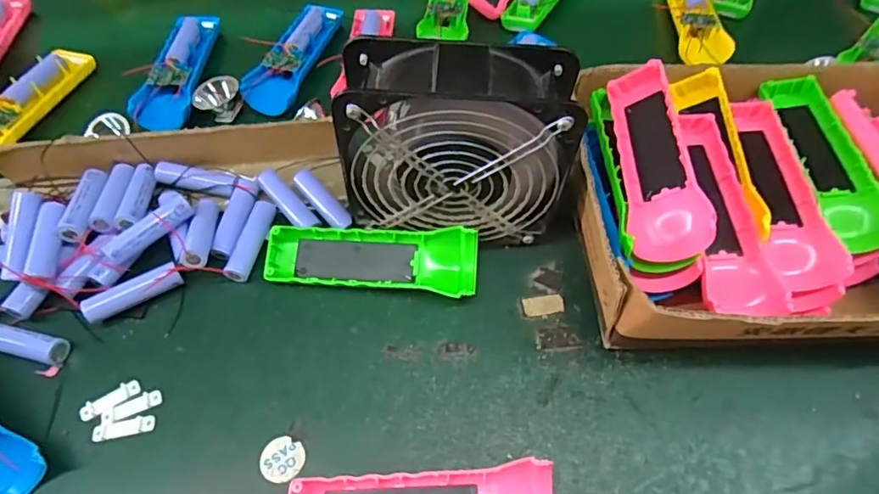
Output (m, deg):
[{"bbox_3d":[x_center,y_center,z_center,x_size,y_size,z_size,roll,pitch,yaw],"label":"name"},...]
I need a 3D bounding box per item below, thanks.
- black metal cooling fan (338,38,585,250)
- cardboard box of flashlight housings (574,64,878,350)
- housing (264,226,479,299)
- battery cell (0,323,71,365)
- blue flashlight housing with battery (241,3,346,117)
[{"bbox_3d":[0.011,-0.065,0.367,0.148,0.145,0.062,2,59,1],"label":"black metal cooling fan"},{"bbox_3d":[0.305,-0.043,0.388,0.410,0.099,0.230,-1,59,-1],"label":"cardboard box of flashlight housings"},{"bbox_3d":[-0.050,0.009,0.398,0.155,0.025,0.049,6,61,2],"label":"housing"},{"bbox_3d":[-0.292,0.066,0.367,0.065,0.022,0.018,11,58,7],"label":"battery cell"},{"bbox_3d":[-0.142,-0.191,0.525,0.043,0.028,0.147,14,59,9],"label":"blue flashlight housing with battery"}]

